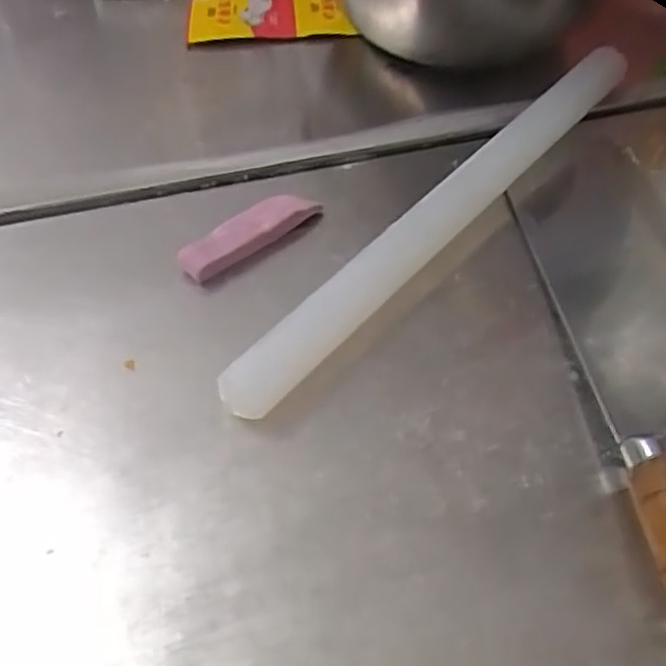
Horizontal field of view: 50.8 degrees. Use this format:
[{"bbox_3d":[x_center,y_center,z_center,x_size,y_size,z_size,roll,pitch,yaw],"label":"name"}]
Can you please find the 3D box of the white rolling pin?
[{"bbox_3d":[0.064,-0.068,0.375,0.026,0.025,0.321,36,62,24],"label":"white rolling pin"}]

